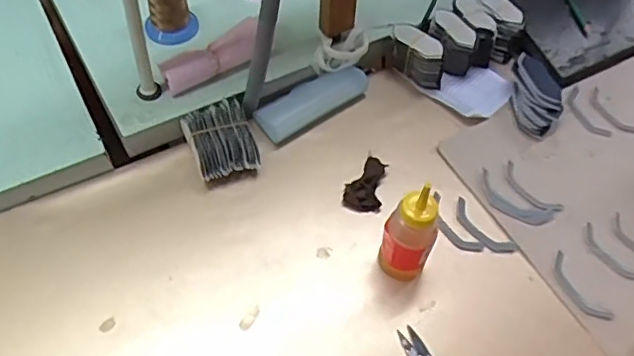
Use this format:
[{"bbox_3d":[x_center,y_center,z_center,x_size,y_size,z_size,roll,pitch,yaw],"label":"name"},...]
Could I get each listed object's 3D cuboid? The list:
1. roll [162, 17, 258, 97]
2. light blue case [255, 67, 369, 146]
[{"bbox_3d":[-0.127,-0.155,0.753,0.142,0.031,0.061,-31,64,-22],"label":"roll"},{"bbox_3d":[-0.005,-0.101,0.762,0.151,0.023,0.055,-30,64,-21],"label":"light blue case"}]

